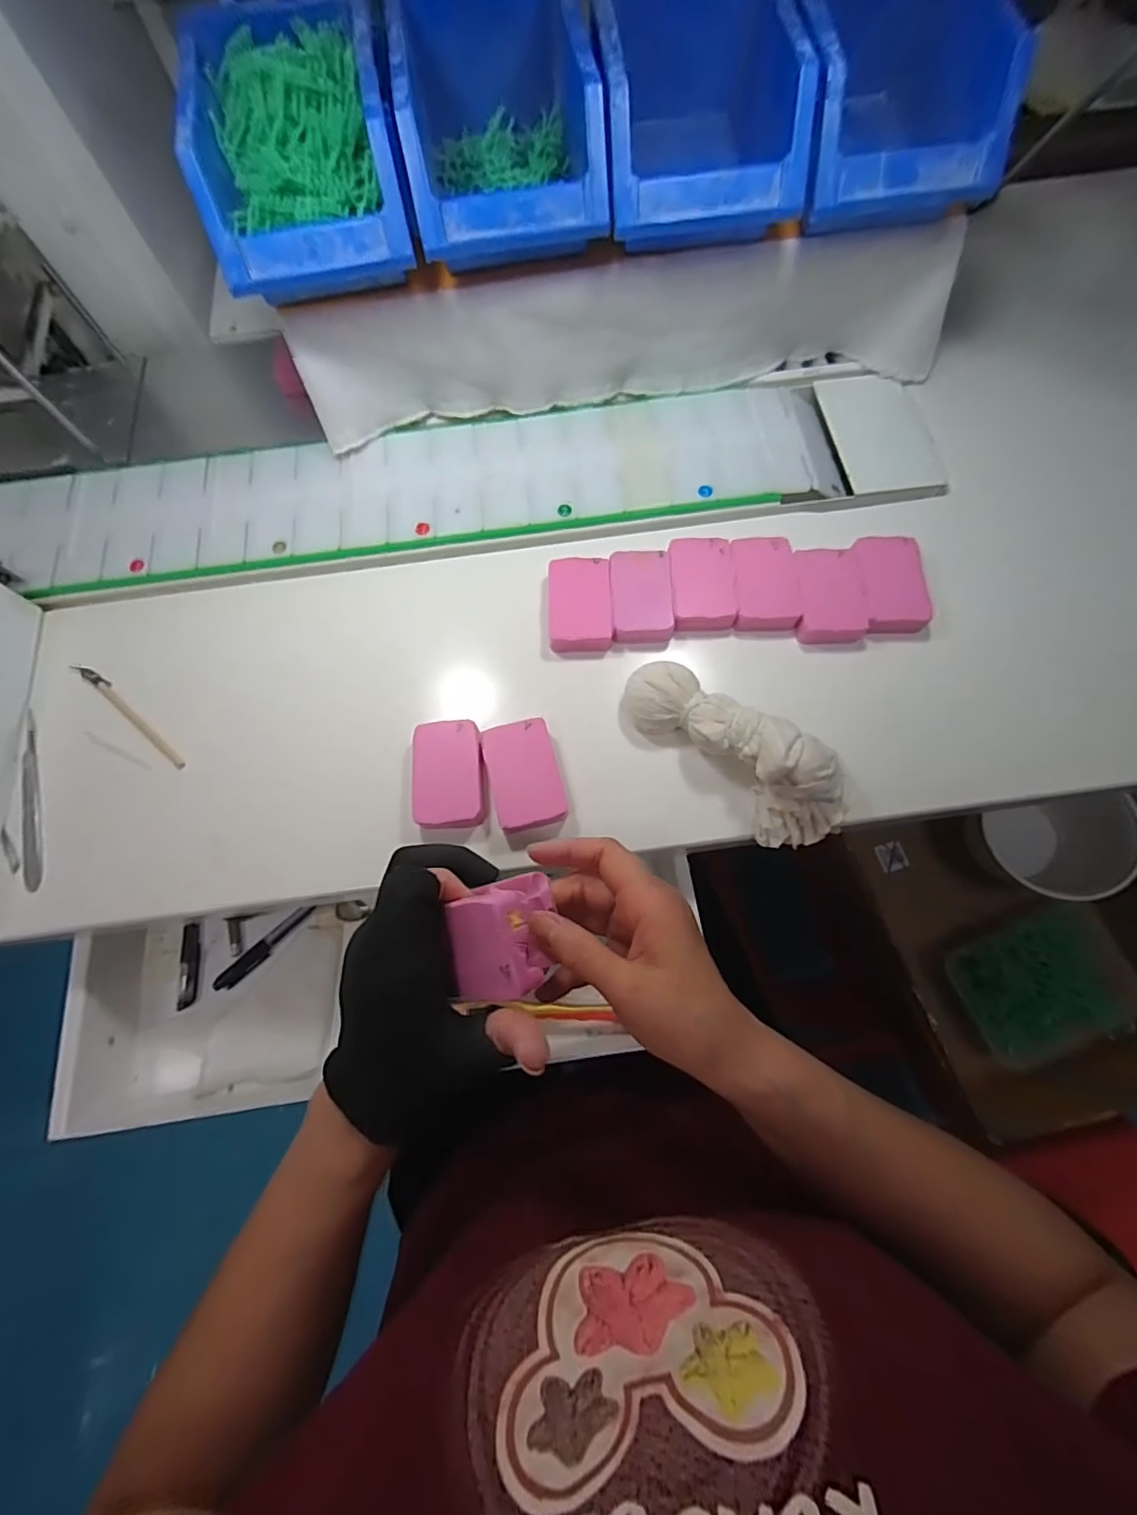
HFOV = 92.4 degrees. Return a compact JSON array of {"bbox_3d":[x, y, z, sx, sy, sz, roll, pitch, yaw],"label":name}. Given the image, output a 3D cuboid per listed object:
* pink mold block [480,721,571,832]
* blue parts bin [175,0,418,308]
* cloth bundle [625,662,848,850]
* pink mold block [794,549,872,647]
[{"bbox_3d":[-0.029,0.013,0.367,0.045,0.019,0.072,-14,72,-3],"label":"pink mold block"},{"bbox_3d":[-0.176,-0.400,0.366,0.125,0.086,0.180,-11,72,-2],"label":"blue parts bin"},{"bbox_3d":[0.110,-0.012,0.355,0.065,0.050,0.162,-43,73,-12],"label":"cloth bundle"},{"bbox_3d":[0.192,-0.119,0.403,0.045,0.017,0.071,0,72,2],"label":"pink mold block"}]

